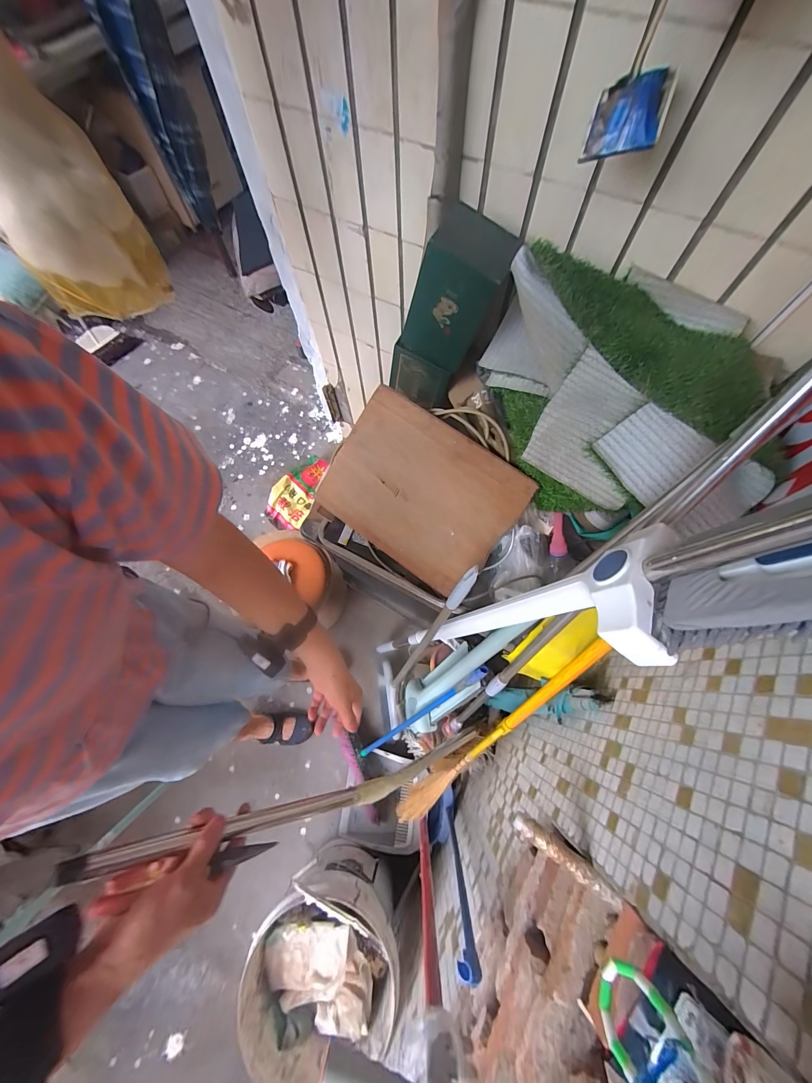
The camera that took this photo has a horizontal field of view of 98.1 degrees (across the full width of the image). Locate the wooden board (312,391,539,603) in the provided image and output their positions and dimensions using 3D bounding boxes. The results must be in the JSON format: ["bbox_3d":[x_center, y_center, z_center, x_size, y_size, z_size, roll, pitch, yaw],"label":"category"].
[{"bbox_3d":[0.022,-0.098,0.734,0.374,0.015,0.292,36,103,9],"label":"wooden board"}]

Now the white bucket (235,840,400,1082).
[{"bbox_3d":[-0.178,0.983,0.853,0.308,0.289,0.315,-1,69,1],"label":"white bucket"}]

